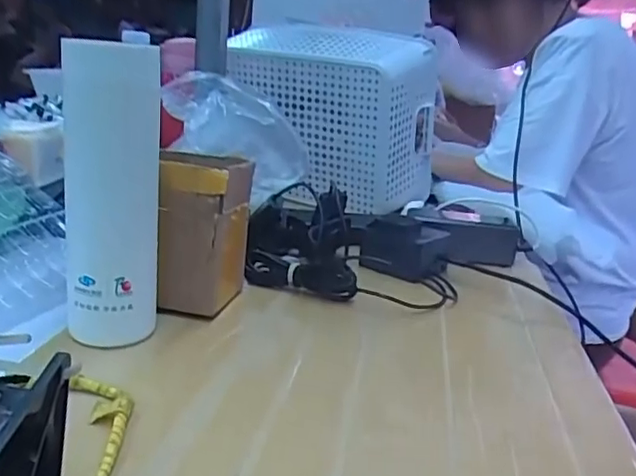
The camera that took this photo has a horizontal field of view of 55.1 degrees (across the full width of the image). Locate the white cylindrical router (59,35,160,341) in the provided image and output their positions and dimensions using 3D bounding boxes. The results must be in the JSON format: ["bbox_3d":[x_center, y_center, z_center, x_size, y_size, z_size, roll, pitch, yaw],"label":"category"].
[{"bbox_3d":[-0.147,-0.030,0.438,0.067,0.207,0.066,0,18,-19],"label":"white cylindrical router"}]

